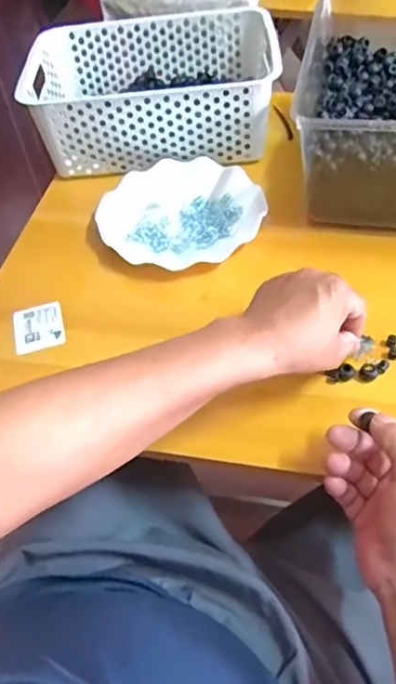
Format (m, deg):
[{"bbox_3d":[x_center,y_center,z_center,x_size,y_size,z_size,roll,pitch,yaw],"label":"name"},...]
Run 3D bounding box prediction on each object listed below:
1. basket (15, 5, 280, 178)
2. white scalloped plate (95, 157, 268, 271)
[{"bbox_3d":[-0.059,-0.329,0.738,0.300,0.101,0.206,-6,51,2],"label":"basket"},{"bbox_3d":[-0.020,-0.151,0.661,0.183,0.033,0.176,-3,51,4],"label":"white scalloped plate"}]

